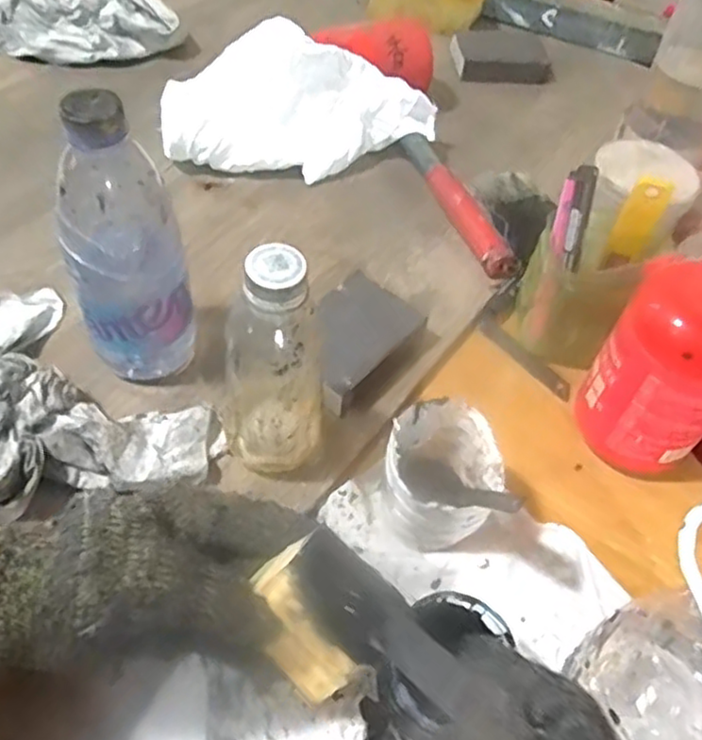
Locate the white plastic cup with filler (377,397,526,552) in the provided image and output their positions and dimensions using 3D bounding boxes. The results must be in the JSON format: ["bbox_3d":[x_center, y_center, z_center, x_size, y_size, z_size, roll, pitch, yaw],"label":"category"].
[{"bbox_3d":[0.052,0.068,0.416,0.063,0.064,0.070,-11,54,-13],"label":"white plastic cup with filler"}]

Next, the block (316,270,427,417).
[{"bbox_3d":[-0.002,-0.020,0.488,0.063,0.031,0.100,35,57,20],"label":"block"}]

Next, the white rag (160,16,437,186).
[{"bbox_3d":[-0.052,-0.253,0.635,0.262,0.094,0.129,2,52,-4],"label":"white rag"}]

